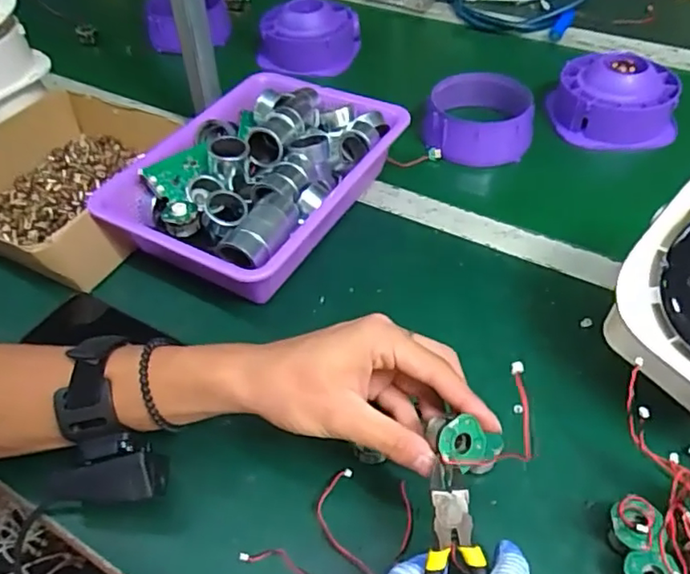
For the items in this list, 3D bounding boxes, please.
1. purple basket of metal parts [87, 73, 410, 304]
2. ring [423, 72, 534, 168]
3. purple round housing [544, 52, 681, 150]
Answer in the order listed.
[{"bbox_3d":[-0.083,-0.100,0.579,0.188,0.096,0.267,21,53,21],"label":"purple basket of metal parts"},{"bbox_3d":[0.153,-0.194,0.676,0.115,0.049,0.107,-2,48,2],"label":"ring"},{"bbox_3d":[0.317,-0.226,0.692,0.134,0.080,0.115,10,50,12],"label":"purple round housing"}]

